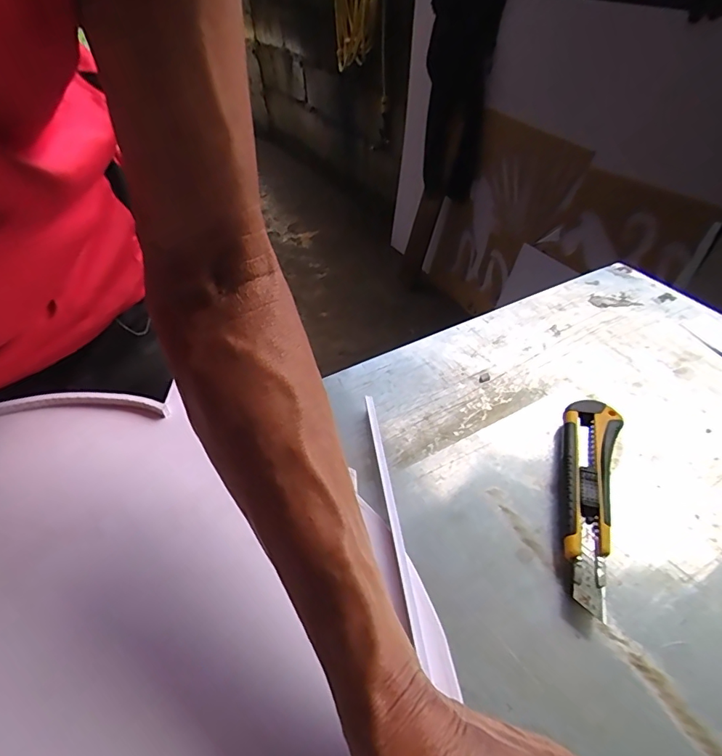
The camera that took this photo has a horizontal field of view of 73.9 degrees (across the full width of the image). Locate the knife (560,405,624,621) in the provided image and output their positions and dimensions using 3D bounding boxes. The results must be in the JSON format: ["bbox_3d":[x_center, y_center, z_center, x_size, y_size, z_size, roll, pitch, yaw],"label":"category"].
[{"bbox_3d":[0.156,0.081,0.337,0.036,0.021,0.159,15,48,16],"label":"knife"}]

